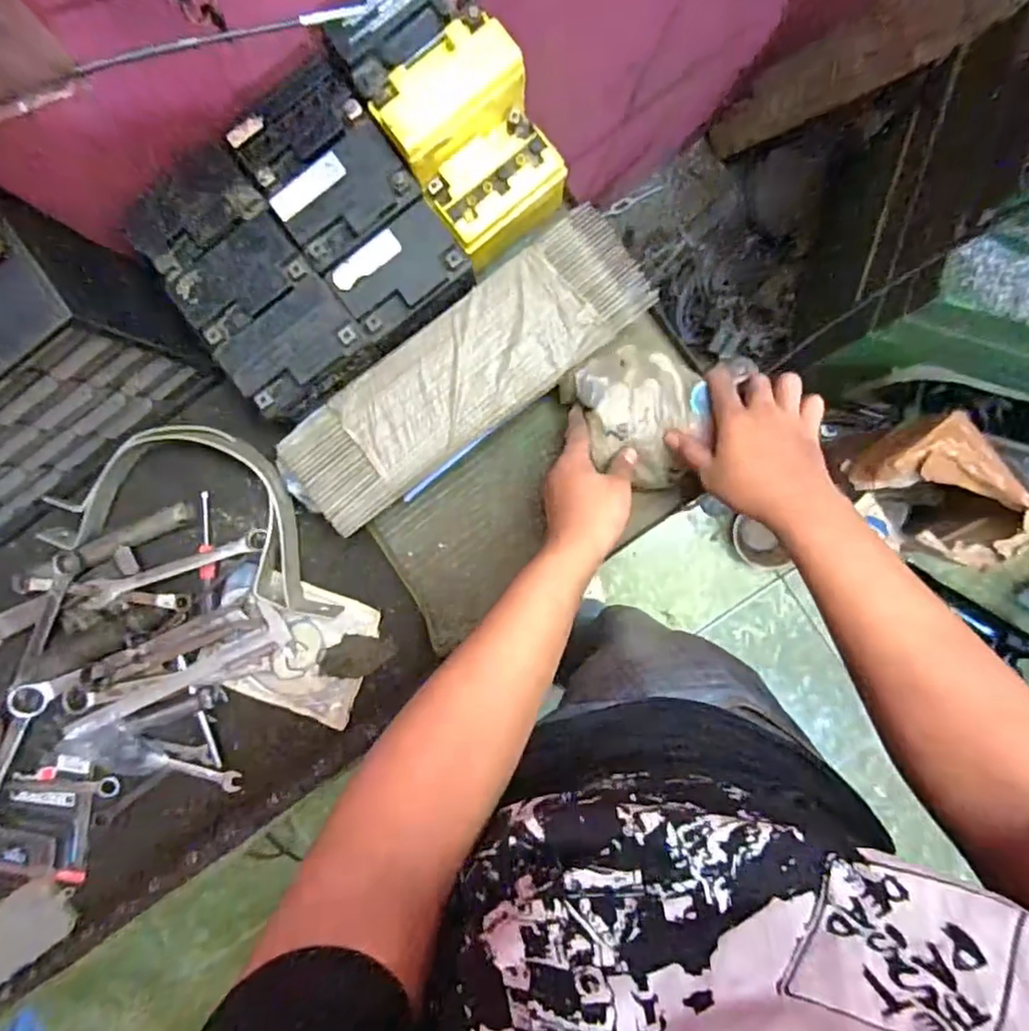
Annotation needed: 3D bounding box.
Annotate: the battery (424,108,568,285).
[{"bbox_3d":[-0.014,-0.286,0.582,0.113,0.087,0.078,-38,90,3],"label":"battery"}]

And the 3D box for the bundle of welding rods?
[{"bbox_3d":[-0.044,-0.126,0.552,0.349,0.022,0.103,-36,90,3],"label":"bundle of welding rods"}]

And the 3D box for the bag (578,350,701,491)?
[{"bbox_3d":[0.120,-0.091,0.575,0.105,0.044,0.129,-17,91,2],"label":"bag"}]

